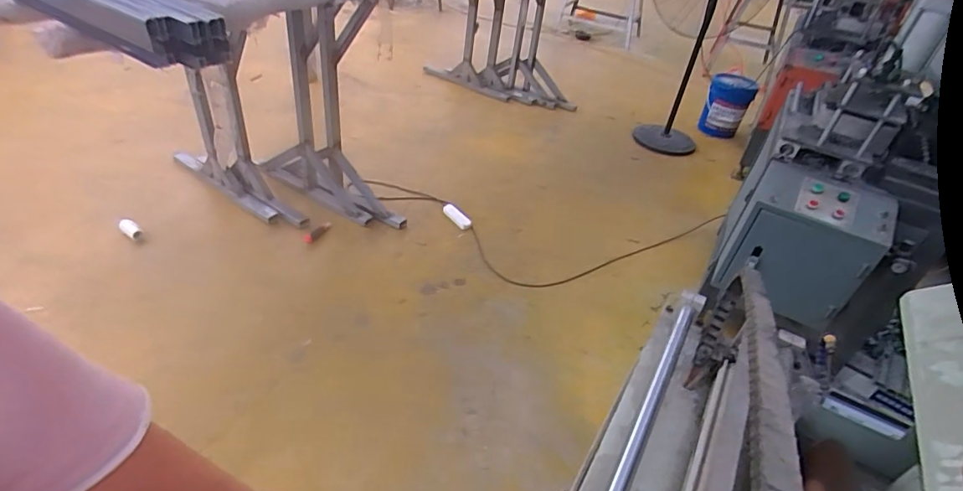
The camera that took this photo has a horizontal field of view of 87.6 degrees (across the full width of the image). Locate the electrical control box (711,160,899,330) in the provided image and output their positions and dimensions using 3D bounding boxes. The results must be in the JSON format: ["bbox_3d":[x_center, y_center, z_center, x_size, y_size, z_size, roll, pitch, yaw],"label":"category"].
[{"bbox_3d":[0.960,0.001,1.534,0.373,0.393,0.203,31,42,24],"label":"electrical control box"}]

